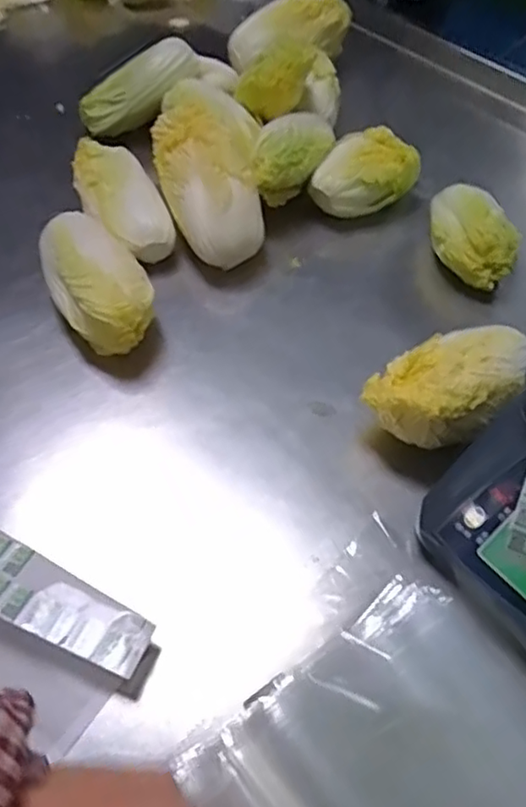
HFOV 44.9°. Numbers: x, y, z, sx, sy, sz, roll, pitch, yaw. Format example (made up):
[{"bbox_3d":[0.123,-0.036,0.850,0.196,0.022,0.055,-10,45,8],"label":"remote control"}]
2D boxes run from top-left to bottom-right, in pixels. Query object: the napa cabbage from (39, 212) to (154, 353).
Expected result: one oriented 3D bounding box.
[{"bbox_3d":[-0.168,-0.120,0.640,0.087,0.084,0.180,-22,59,-17],"label":"napa cabbage"}]

